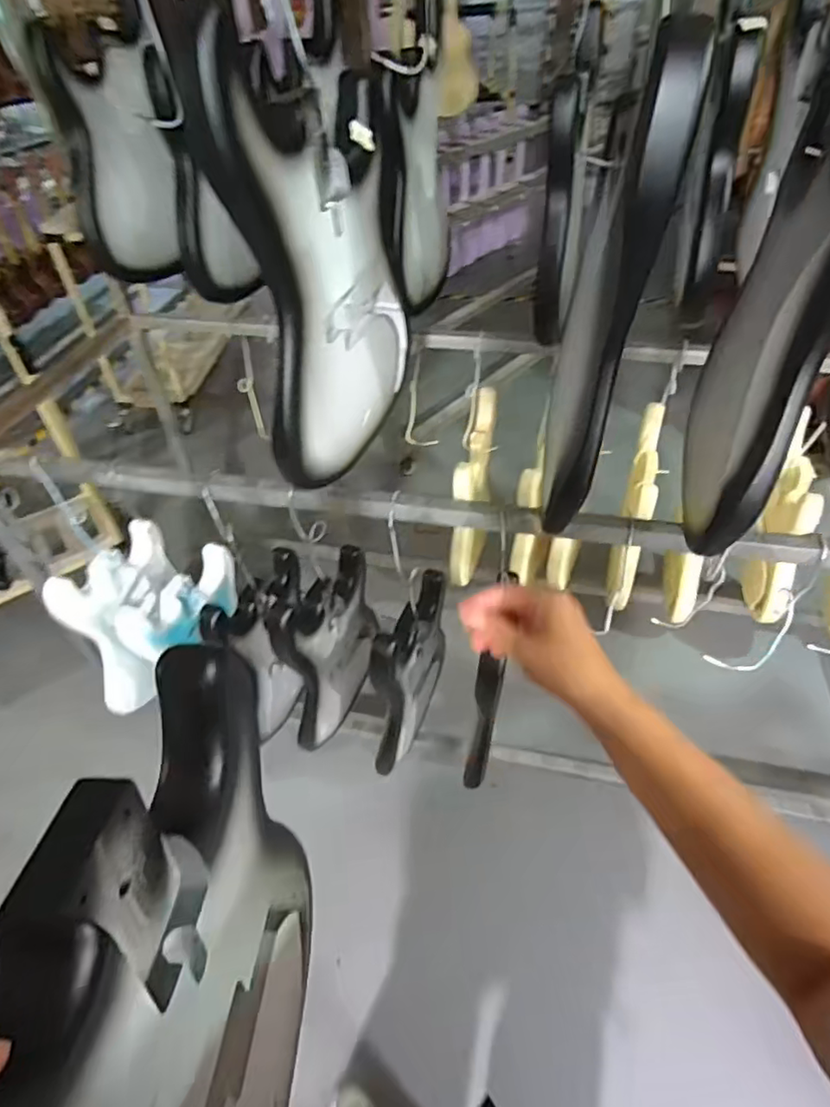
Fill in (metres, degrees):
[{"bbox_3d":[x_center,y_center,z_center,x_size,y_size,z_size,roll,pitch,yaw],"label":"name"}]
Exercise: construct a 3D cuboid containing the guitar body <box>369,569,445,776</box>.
[{"bbox_3d":[-0.007,0.242,1.125,0.050,0.443,0.263,16,48,19],"label":"guitar body"}]

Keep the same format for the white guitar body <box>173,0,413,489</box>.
[{"bbox_3d":[-0.095,-0.319,0.662,0.057,0.427,0.301,12,47,15],"label":"white guitar body"}]

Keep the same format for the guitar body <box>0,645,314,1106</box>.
[{"bbox_3d":[-0.125,0.225,0.295,0.043,0.440,0.297,0,45,4],"label":"guitar body"}]

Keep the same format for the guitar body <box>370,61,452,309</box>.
[{"bbox_3d":[0.004,-0.627,1.042,0.036,0.359,0.263,12,47,15],"label":"guitar body"}]

